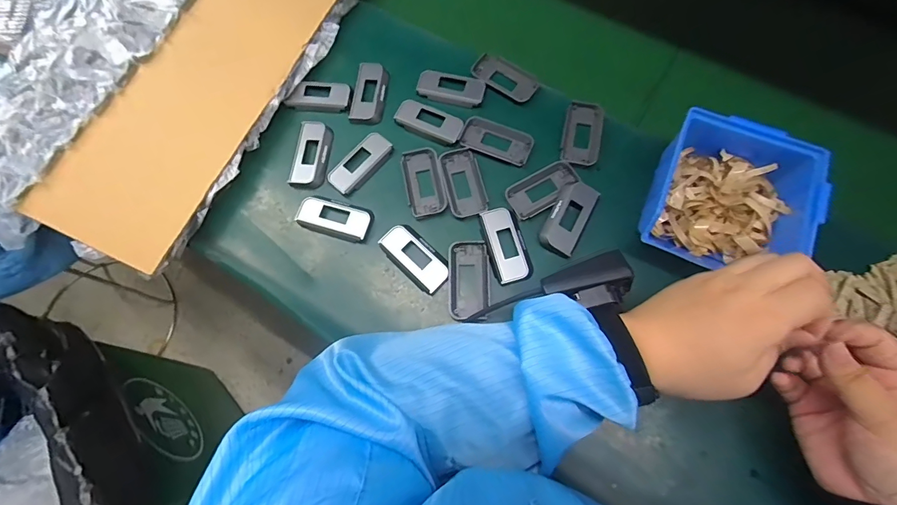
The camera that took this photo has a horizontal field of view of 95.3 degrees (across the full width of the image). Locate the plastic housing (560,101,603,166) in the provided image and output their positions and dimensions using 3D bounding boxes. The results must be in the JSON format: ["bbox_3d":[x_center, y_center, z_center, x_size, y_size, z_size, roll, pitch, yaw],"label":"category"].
[{"bbox_3d":[0.143,-0.128,0.436,0.038,0.008,0.077,11,71,5],"label":"plastic housing"}]

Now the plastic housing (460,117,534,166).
[{"bbox_3d":[0.053,-0.121,0.442,0.075,0.007,0.040,25,73,10],"label":"plastic housing"}]

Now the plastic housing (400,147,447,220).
[{"bbox_3d":[-0.026,-0.075,0.429,0.039,0.006,0.077,-11,71,-3],"label":"plastic housing"}]

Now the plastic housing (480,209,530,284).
[{"bbox_3d":[0.057,-0.008,0.403,0.035,0.010,0.075,-15,71,-4],"label":"plastic housing"}]

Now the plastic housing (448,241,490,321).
[{"bbox_3d":[0.019,0.026,0.392,0.039,0.007,0.074,0,70,1],"label":"plastic housing"}]

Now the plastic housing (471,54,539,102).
[{"bbox_3d":[0.065,-0.201,0.465,0.078,0.005,0.039,39,76,14],"label":"plastic housing"}]

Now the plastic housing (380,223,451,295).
[{"bbox_3d":[-0.033,0.005,0.404,0.076,0.006,0.038,43,76,14],"label":"plastic housing"}]

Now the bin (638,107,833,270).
[{"bbox_3d":[0.254,-0.050,0.382,0.129,0.070,0.135,22,72,9],"label":"bin"}]

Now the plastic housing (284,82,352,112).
[{"bbox_3d":[-0.148,-0.180,0.470,0.072,0.007,0.034,5,71,3],"label":"plastic housing"}]

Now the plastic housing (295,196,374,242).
[{"bbox_3d":[-0.117,-0.036,0.420,0.078,0.007,0.037,15,71,6],"label":"plastic housing"}]

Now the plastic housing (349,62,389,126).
[{"bbox_3d":[-0.091,-0.181,0.464,0.037,0.009,0.078,6,71,3],"label":"plastic housing"}]

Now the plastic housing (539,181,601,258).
[{"bbox_3d":[0.120,-0.035,0.408,0.037,0.013,0.077,26,73,10],"label":"plastic housing"}]

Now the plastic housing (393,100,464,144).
[{"bbox_3d":[-0.022,-0.145,0.452,0.077,0.006,0.034,26,73,10],"label":"plastic housing"}]

